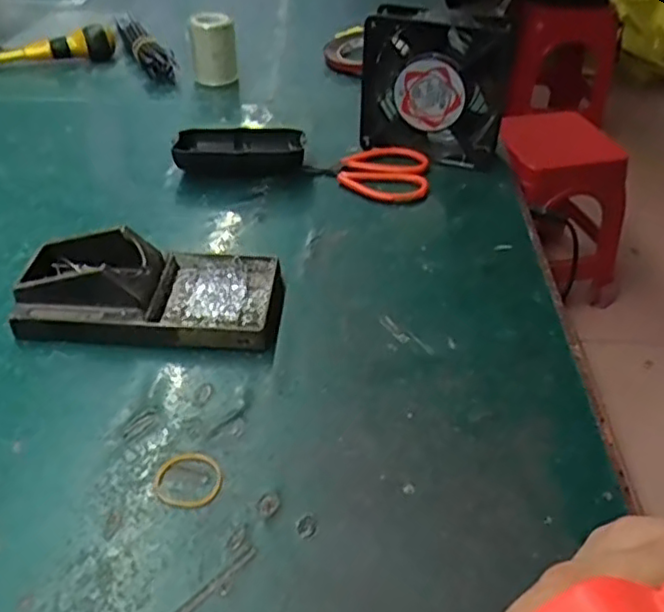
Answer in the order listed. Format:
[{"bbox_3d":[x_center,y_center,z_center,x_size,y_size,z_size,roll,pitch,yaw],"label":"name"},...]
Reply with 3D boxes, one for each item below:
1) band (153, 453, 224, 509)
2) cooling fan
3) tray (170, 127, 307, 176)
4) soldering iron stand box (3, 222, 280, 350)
[{"bbox_3d":[-0.074,0.088,0.338,0.035,0.004,0.033,1,41,-1],"label":"band"},{"bbox_3d":[0.089,-0.183,0.567,0.126,0.120,0.043,18,43,17],"label":"cooling fan"},{"bbox_3d":[-0.079,-0.132,0.574,0.109,0.027,0.050,3,41,1],"label":"tray"},{"bbox_3d":[-0.116,-0.014,0.427,0.168,0.040,0.089,0,41,-2],"label":"soldering iron stand box"}]

